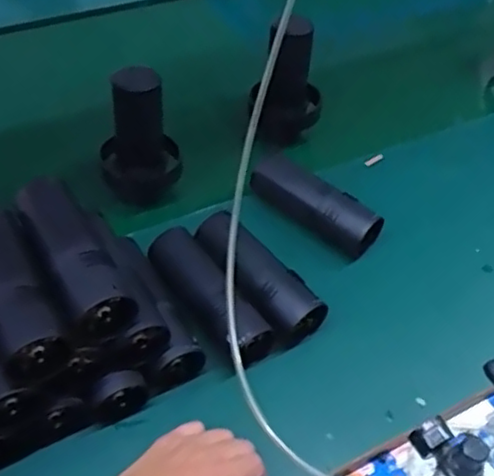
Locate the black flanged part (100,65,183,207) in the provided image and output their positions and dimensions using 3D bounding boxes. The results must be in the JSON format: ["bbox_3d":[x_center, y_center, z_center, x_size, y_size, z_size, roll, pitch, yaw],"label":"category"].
[{"bbox_3d":[-0.123,-0.120,0.735,0.091,0.169,0.088,-7,49,-11],"label":"black flanged part"}]

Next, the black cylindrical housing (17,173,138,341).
[{"bbox_3d":[-0.154,0.012,0.560,0.057,0.045,0.160,-21,53,-22],"label":"black cylindrical housing"}]

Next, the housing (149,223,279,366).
[{"bbox_3d":[-0.041,0.058,0.662,0.056,0.062,0.163,-27,55,-26],"label":"housing"}]

